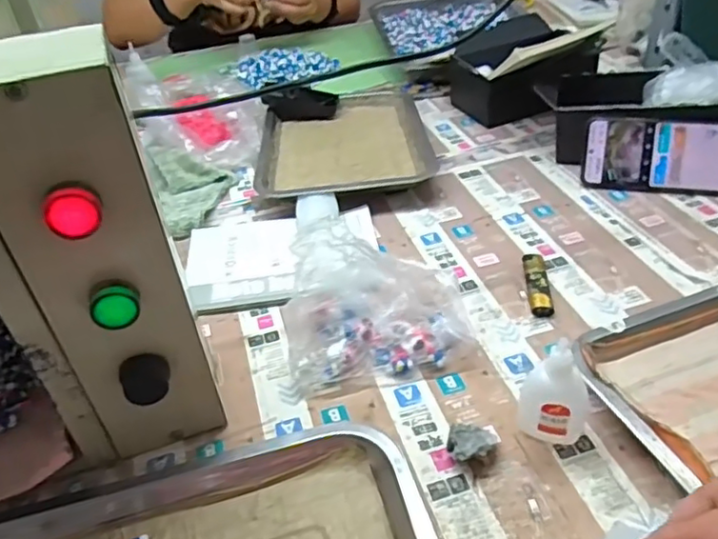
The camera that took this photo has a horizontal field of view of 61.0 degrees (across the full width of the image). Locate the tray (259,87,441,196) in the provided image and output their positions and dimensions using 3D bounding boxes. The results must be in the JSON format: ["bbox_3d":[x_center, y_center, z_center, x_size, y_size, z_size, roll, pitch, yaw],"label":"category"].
[{"bbox_3d":[-0.020,-0.174,0.803,0.212,0.029,0.300,-5,39,-1],"label":"tray"}]

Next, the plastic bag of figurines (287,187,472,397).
[{"bbox_3d":[0.016,0.020,0.499,0.148,0.105,0.113,-1,39,3],"label":"plastic bag of figurines"}]

